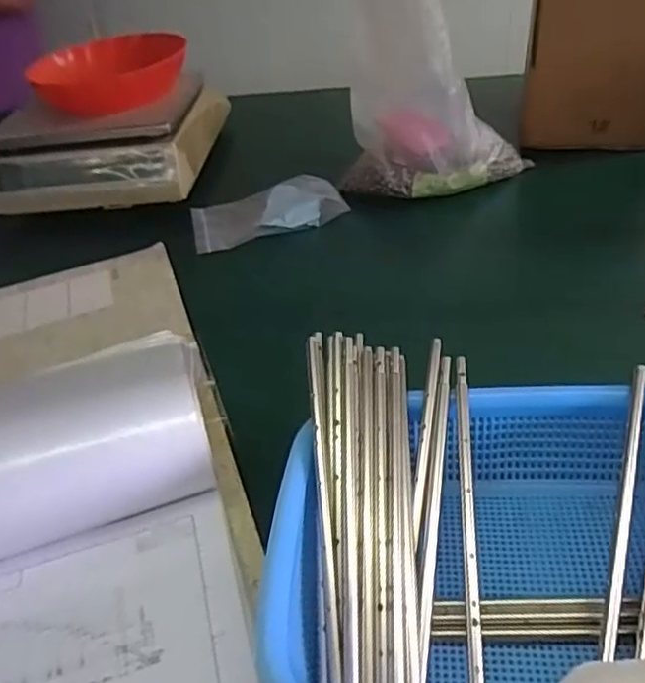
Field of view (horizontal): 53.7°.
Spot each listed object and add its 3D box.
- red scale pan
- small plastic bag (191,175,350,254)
[{"bbox_3d":[-0.286,-0.360,0.872,0.200,0.069,0.240,-20,39,-15],"label":"red scale pan"},{"bbox_3d":[-0.070,-0.160,0.786,0.180,0.026,0.109,-17,39,-11],"label":"small plastic bag"}]

